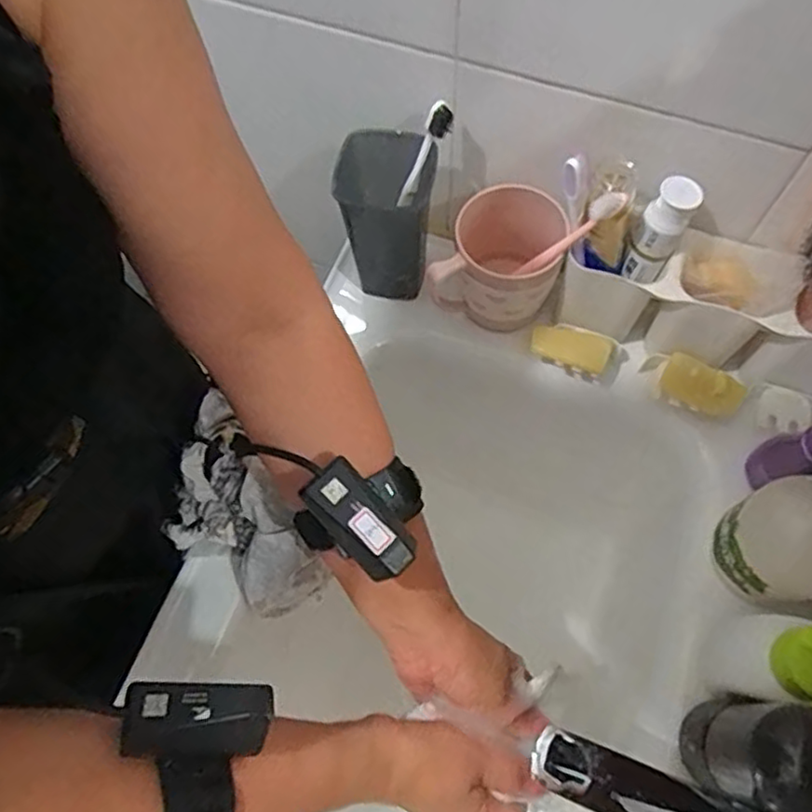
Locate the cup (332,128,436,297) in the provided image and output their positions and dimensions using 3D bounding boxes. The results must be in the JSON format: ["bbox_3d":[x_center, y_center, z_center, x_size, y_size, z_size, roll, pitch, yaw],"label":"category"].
[{"bbox_3d":[-0.018,-0.162,0.588,0.079,0.137,0.066,10,68,7],"label":"cup"}]

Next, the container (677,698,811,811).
[{"bbox_3d":[0.214,0.212,0.405,0.051,0.120,0.058,21,70,11],"label":"container"}]

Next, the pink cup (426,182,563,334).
[{"bbox_3d":[0.083,-0.123,0.585,0.093,0.102,0.105,18,69,10],"label":"pink cup"}]

